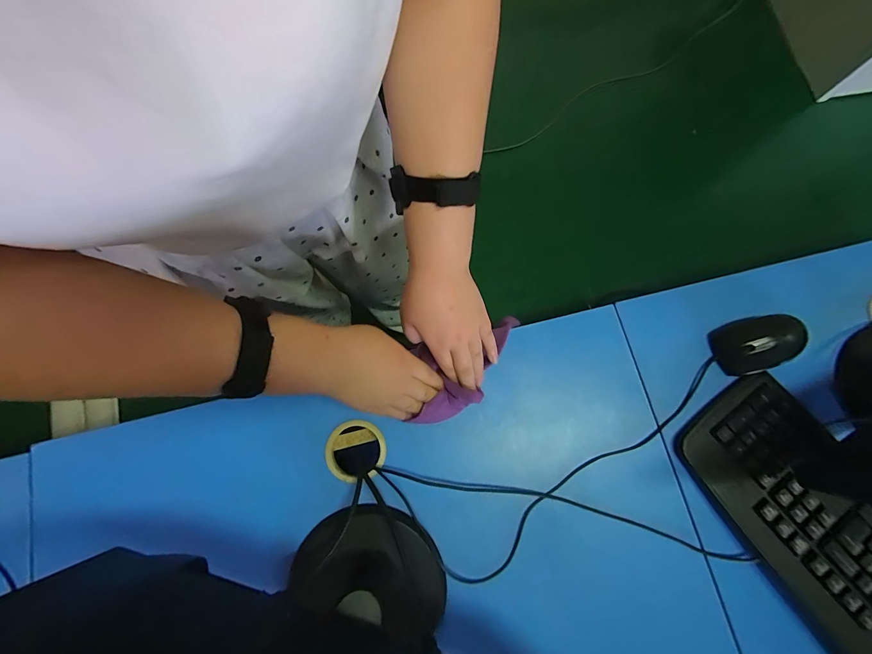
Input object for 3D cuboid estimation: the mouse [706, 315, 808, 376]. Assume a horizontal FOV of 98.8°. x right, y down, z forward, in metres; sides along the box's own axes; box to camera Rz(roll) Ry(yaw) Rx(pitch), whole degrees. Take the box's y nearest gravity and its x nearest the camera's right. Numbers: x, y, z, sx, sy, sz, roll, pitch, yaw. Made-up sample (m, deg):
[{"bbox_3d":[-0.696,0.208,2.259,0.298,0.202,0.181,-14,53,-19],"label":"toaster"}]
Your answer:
[{"bbox_3d":[0.392,0.019,0.448,0.104,0.031,0.062,-13,78,-4],"label":"mouse"}]

